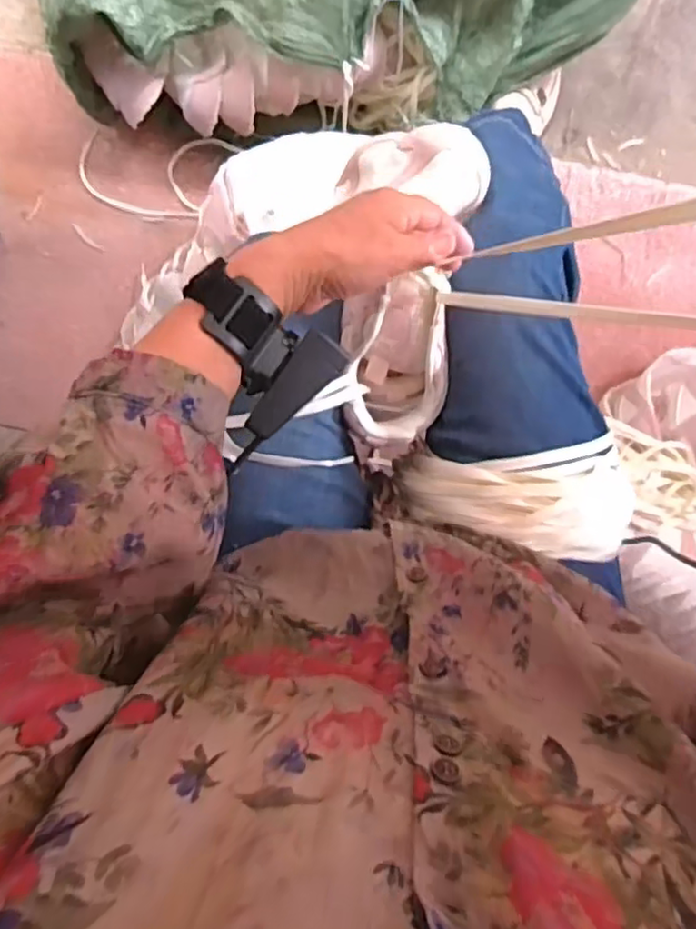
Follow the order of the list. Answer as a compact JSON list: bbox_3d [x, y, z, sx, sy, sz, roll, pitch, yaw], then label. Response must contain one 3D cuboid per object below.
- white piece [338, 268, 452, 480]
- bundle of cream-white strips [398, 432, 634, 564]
[{"bbox_3d":[0.037,-0.067,0.503,0.078,0.074,0.142,-1,95,4],"label":"white piece"},{"bbox_3d":[0.129,0.022,0.502,0.173,0.070,0.078,6,95,12],"label":"bundle of cream-white strips"}]

